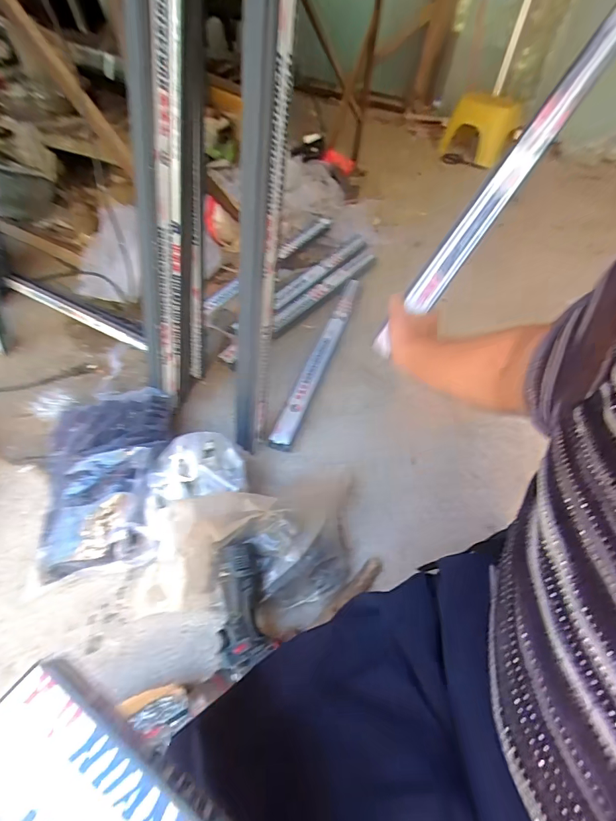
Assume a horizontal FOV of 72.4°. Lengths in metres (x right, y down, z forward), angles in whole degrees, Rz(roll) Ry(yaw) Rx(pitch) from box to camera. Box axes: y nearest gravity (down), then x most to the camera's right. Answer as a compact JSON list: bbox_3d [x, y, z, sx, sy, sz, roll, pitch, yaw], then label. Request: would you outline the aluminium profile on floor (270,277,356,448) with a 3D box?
[{"bbox_3d":[0.047,-0.174,1.088,0.052,0.037,0.693,16,50,10],"label":"aluminium profile on floor"}]

